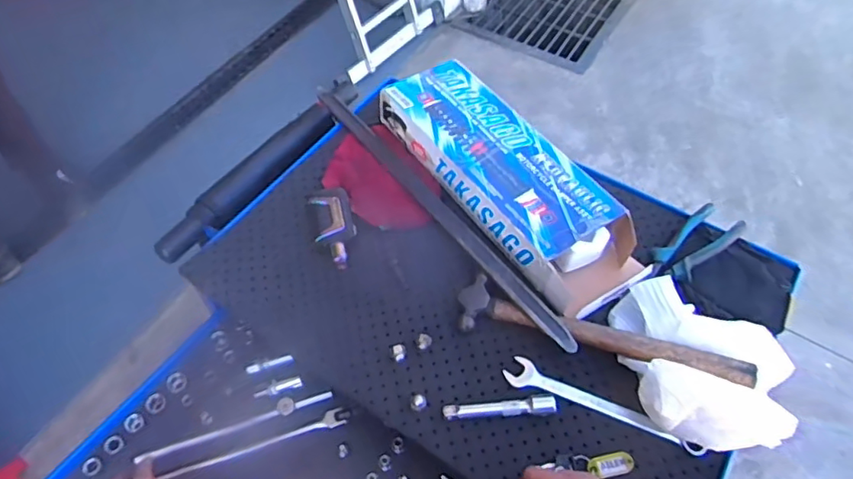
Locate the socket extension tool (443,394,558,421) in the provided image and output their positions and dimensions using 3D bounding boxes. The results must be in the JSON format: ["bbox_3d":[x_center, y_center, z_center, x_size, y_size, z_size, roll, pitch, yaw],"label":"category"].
[{"bbox_3d":[0.082,0.190,0.659,0.122,0.016,0.022,-3,56,-2],"label":"socket extension tool"}]

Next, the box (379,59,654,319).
[{"bbox_3d":[0.109,-0.083,0.808,0.144,0.073,0.421,-31,61,-18],"label":"box"}]

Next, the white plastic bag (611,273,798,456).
[{"bbox_3d":[0.296,0.138,0.651,0.191,0.071,0.153,27,60,18],"label":"white plastic bag"}]

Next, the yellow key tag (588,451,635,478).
[{"bbox_3d":[0.198,0.240,0.628,0.046,0.007,0.022,-12,57,-7],"label":"yellow key tag"}]

